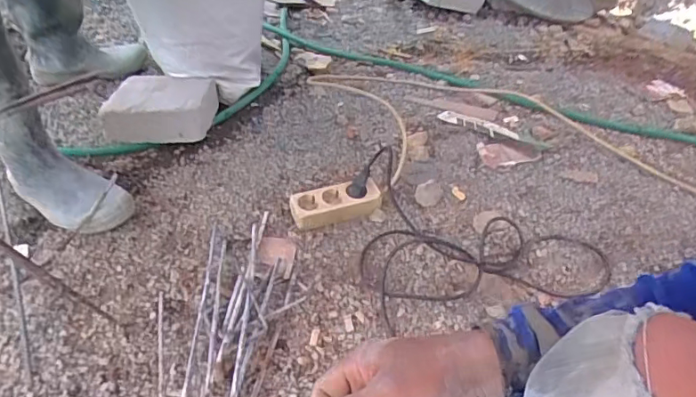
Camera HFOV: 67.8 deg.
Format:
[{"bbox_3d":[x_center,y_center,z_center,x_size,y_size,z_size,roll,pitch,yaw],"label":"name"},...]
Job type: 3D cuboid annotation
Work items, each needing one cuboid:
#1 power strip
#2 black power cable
[{"bbox_3d":[-0.019,0.009,0.912,0.163,0.046,0.065,-15,42,-21],"label":"power strip"},{"bbox_3d":[0.199,0.012,0.917,0.406,0.067,0.406,-7,40,-13],"label":"black power cable"}]

